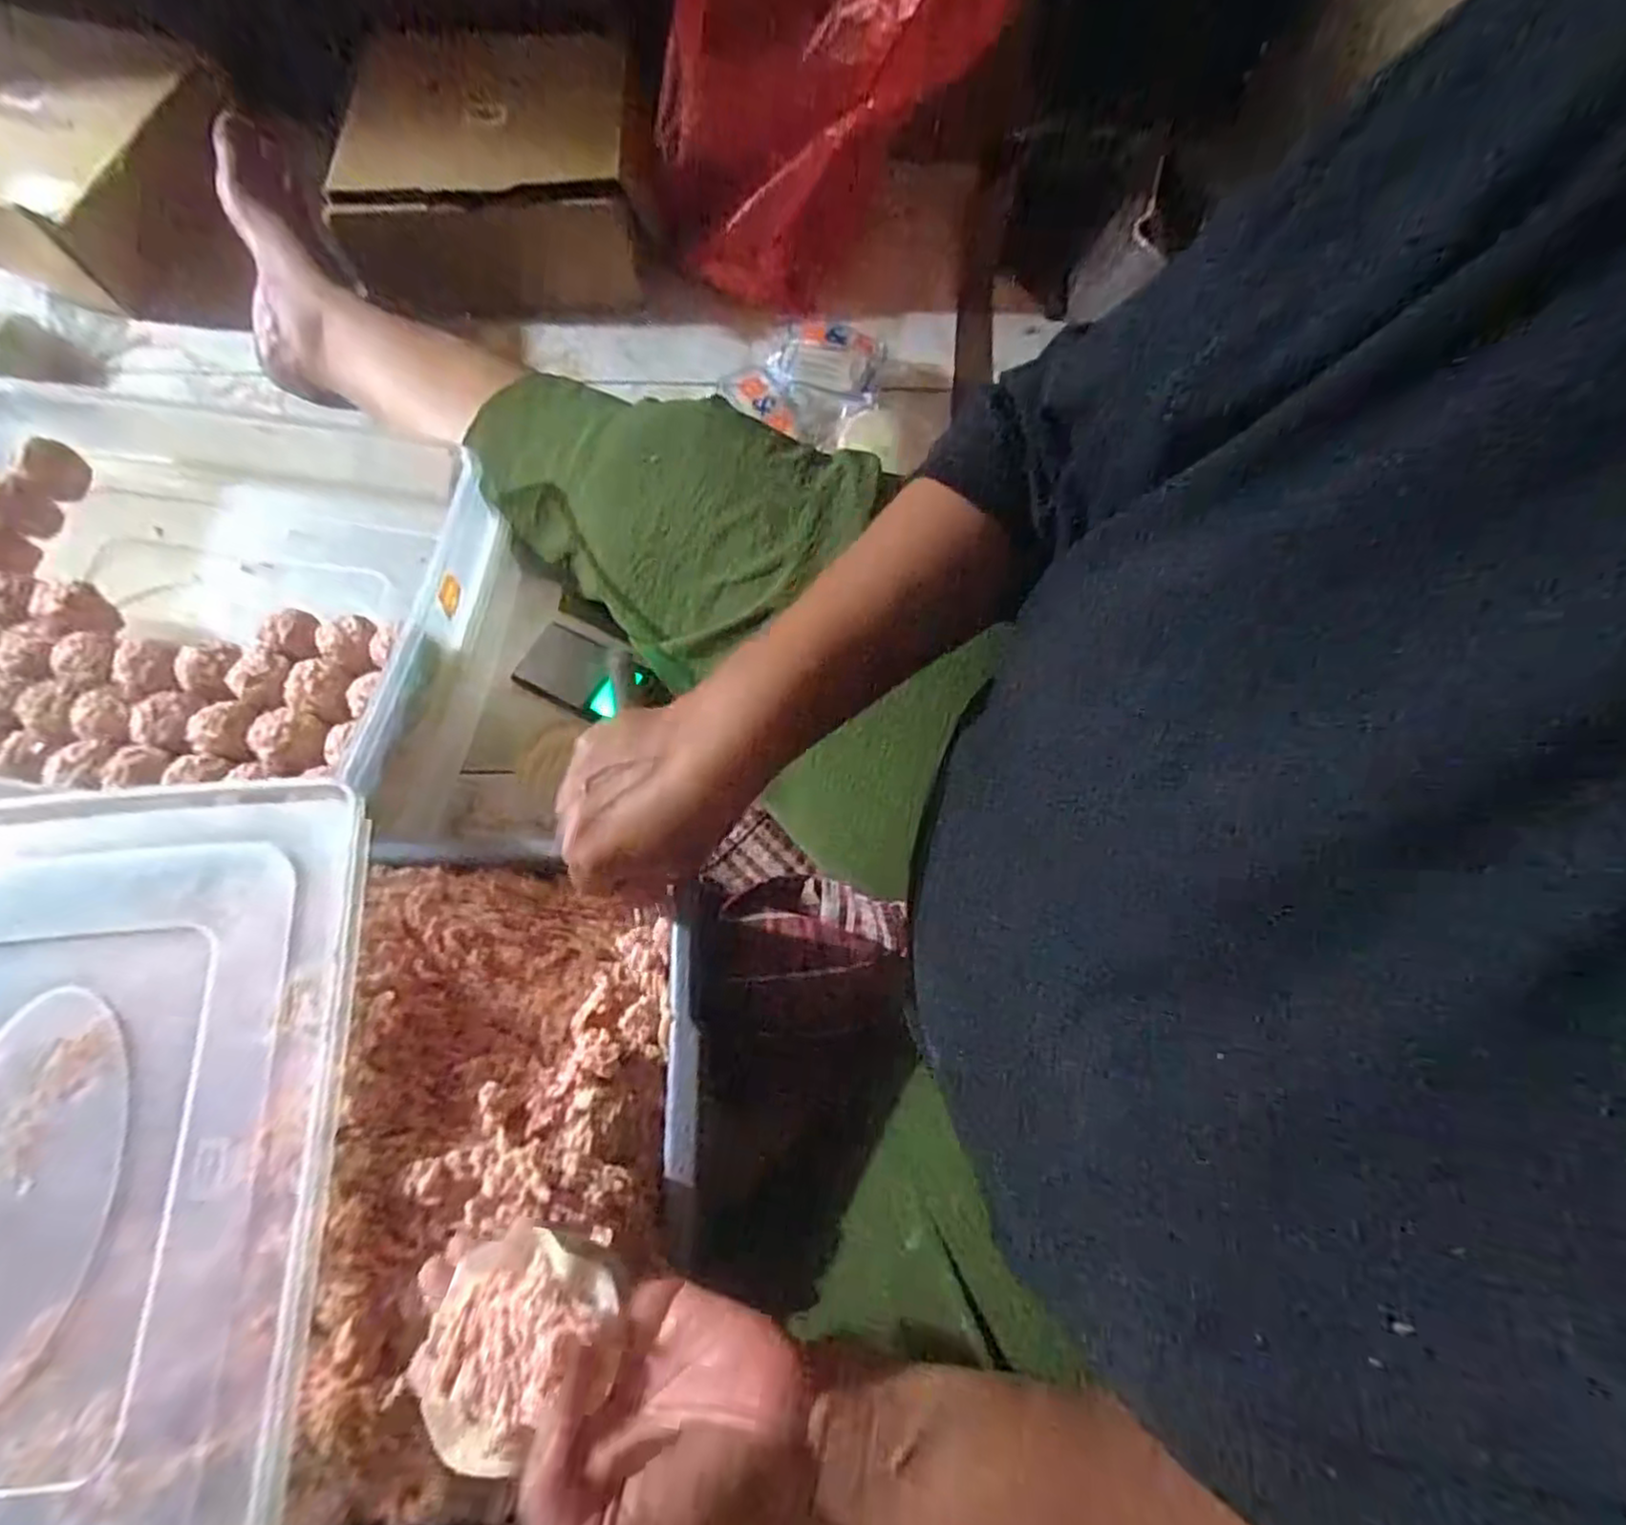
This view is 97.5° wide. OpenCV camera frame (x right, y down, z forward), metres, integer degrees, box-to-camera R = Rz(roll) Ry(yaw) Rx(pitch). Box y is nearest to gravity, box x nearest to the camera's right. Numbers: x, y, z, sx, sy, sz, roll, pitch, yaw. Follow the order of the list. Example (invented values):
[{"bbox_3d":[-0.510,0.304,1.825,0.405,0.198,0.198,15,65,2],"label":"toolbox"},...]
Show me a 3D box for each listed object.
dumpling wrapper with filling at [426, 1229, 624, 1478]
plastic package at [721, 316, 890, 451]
[{"bbox_3d":[-0.109,0.209,0.262,0.066,0.022,0.066,20,68,29],"label":"dumpling wrapper with filling"},{"bbox_3d":[-0.002,-0.357,0.655,0.118,0.024,0.152,29,71,8],"label":"plastic package"}]

